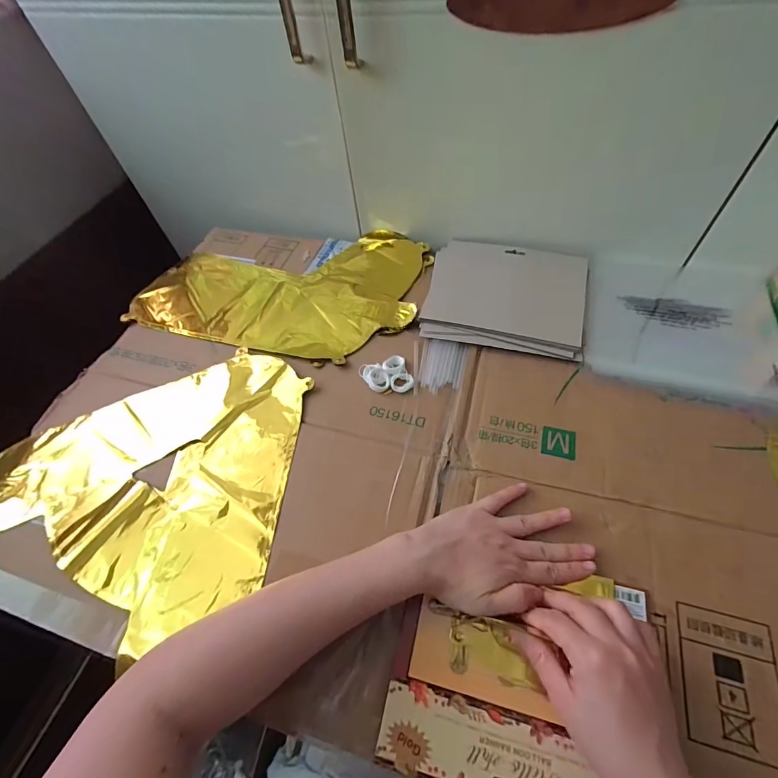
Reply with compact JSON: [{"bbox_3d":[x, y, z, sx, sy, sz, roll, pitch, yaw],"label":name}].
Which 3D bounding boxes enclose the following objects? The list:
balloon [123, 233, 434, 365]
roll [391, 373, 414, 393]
[{"bbox_3d":[-0.158,-0.153,0.581,0.398,0.023,0.251,9,57,11],"label":"balloon"},{"bbox_3d":[0.016,-0.007,0.458,0.026,0.006,0.022,-4,56,2],"label":"roll"}]

